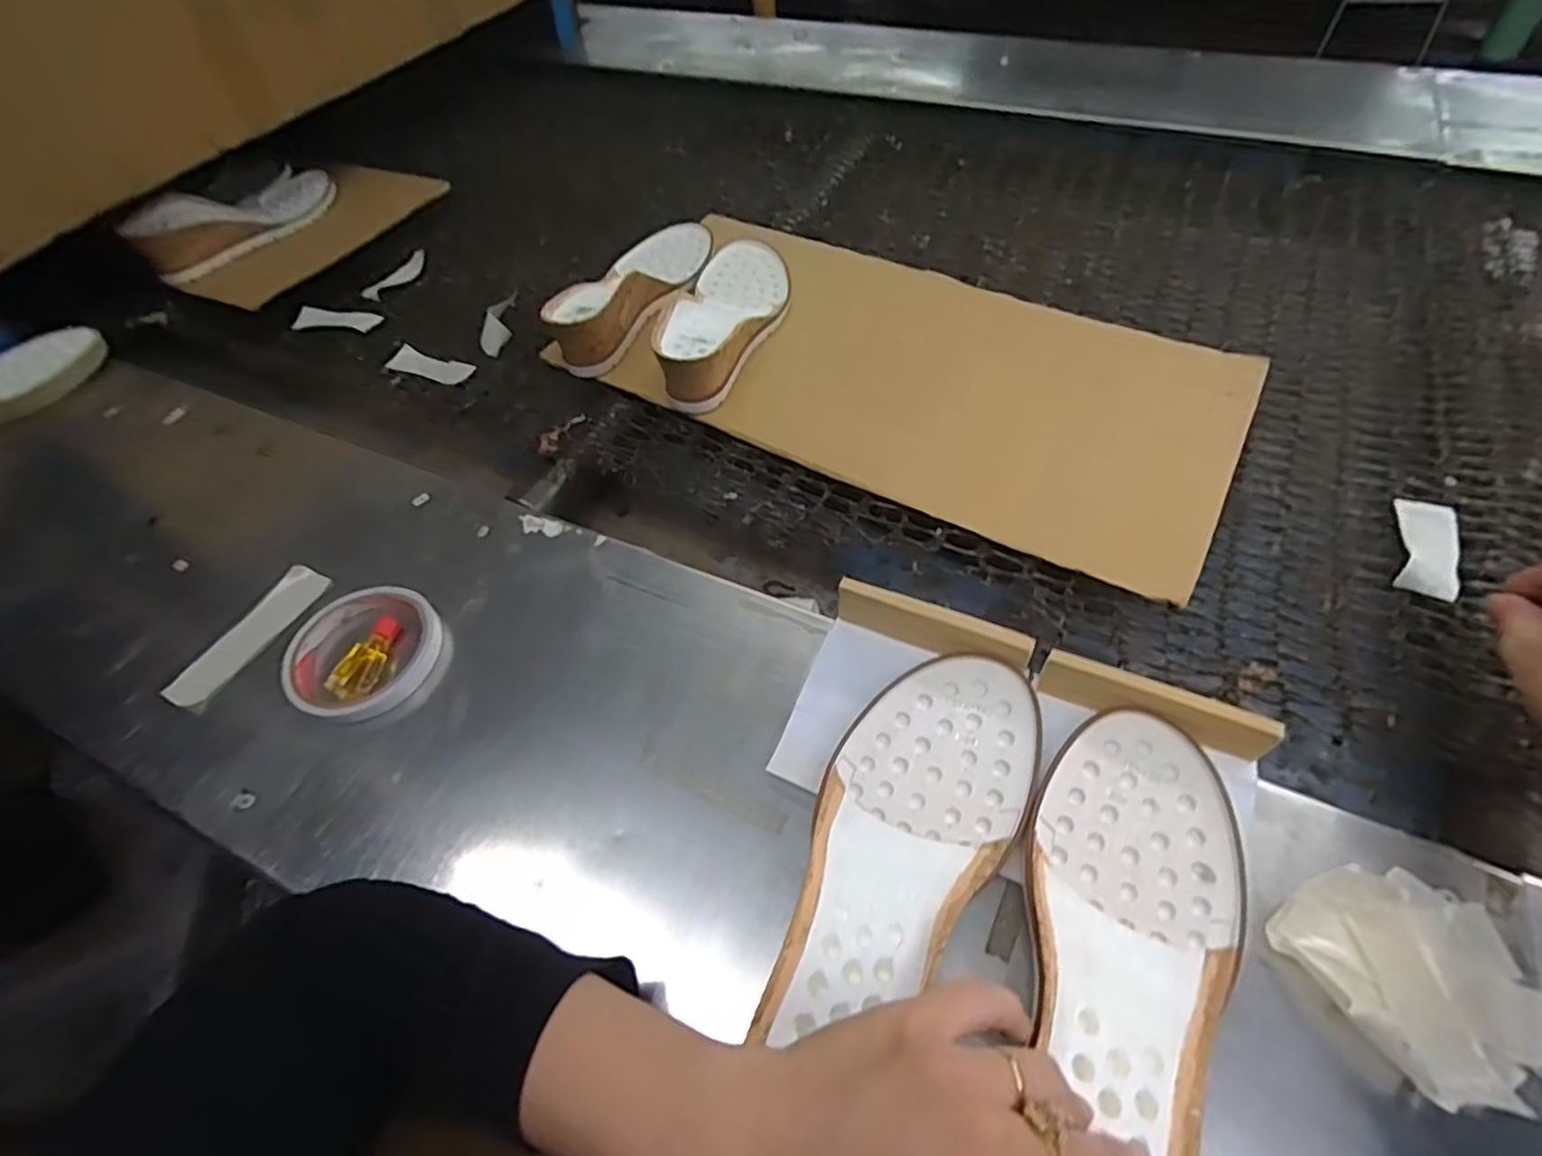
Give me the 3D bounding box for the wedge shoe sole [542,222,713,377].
[{"bbox_3d":[-0.123,-0.283,0.663,0.096,0.053,0.238,8,54,10],"label":"wedge shoe sole"}]

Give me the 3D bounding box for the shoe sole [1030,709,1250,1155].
[{"bbox_3d":[0.141,0.163,0.271,0.086,0.037,0.230,18,50,16],"label":"shoe sole"}]

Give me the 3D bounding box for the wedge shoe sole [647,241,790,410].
[{"bbox_3d":[-0.033,-0.246,0.625,0.103,0.056,0.247,3,53,6],"label":"wedge shoe sole"}]

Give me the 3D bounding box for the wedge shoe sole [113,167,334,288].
[{"bbox_3d":[-0.594,-0.412,0.786,0.069,0.088,0.255,11,54,12],"label":"wedge shoe sole"}]

